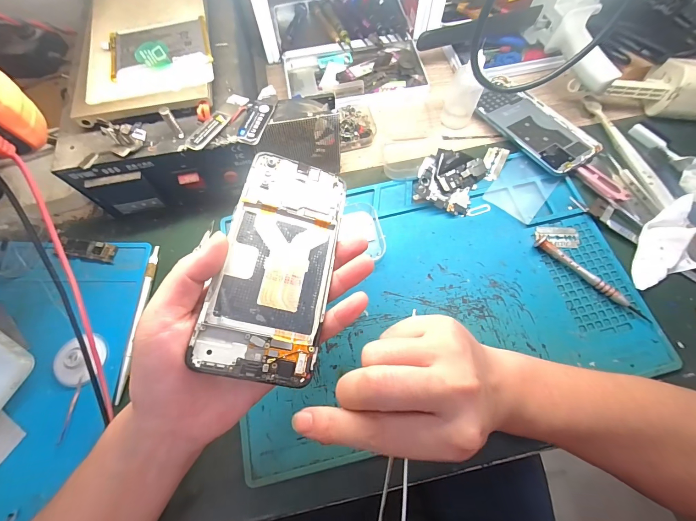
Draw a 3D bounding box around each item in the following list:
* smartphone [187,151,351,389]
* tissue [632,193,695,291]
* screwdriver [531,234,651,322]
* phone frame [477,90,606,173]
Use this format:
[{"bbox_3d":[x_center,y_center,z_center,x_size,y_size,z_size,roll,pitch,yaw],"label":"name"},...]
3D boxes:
[{"bbox_3d":[-0.045,-0.002,0.208,0.071,0.005,0.154,14,66,-13],"label":"smartphone"},{"bbox_3d":[0.320,-0.015,0.306,0.044,0.028,0.096,23,89,9],"label":"tissue"},{"bbox_3d":[0.231,0.017,0.294,0.114,0.012,0.010,42,74,15],"label":"screwdriver"},{"bbox_3d":[0.219,-0.161,0.363,0.075,0.011,0.140,-29,71,-10],"label":"phone frame"}]

